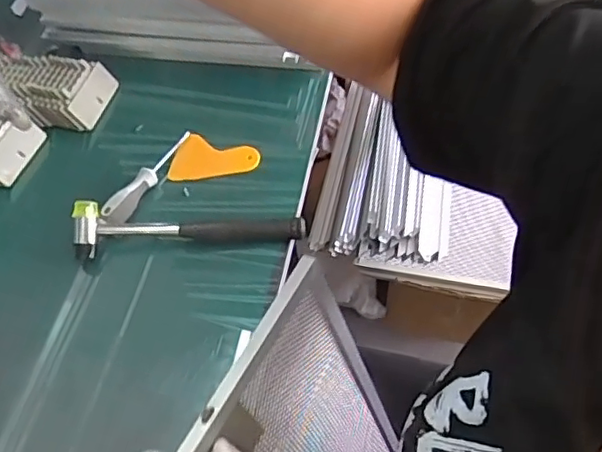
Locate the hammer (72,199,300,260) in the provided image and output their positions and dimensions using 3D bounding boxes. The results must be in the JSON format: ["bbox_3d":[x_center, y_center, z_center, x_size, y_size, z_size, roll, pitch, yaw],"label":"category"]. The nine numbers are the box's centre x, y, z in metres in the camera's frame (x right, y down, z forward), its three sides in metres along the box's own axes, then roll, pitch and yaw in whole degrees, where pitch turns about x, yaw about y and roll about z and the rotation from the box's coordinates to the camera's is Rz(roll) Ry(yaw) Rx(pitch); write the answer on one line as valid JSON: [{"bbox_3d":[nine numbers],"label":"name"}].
[{"bbox_3d":[-0.121,0.007,0.640,0.247,0.041,0.052,1,56,4],"label":"hammer"}]

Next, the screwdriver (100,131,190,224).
[{"bbox_3d":[-0.178,-0.061,0.697,0.029,0.032,0.158,20,60,16],"label":"screwdriver"}]

